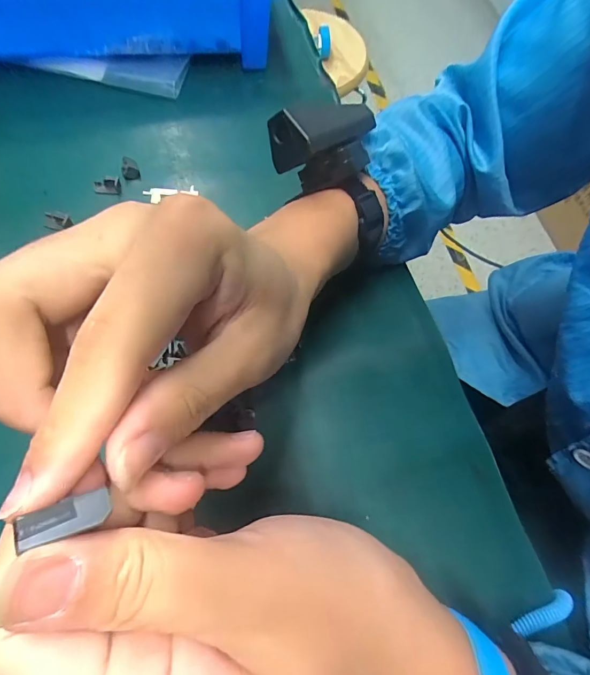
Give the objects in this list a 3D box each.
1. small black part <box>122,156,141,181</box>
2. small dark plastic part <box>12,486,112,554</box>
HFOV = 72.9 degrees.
[{"bbox_3d":[-0.137,-0.141,0.331,0.013,0.005,0.023,-15,70,-8],"label":"small black part"},{"bbox_3d":[-0.058,0.046,0.102,0.020,0.004,0.009,-13,67,-35],"label":"small dark plastic part"}]

